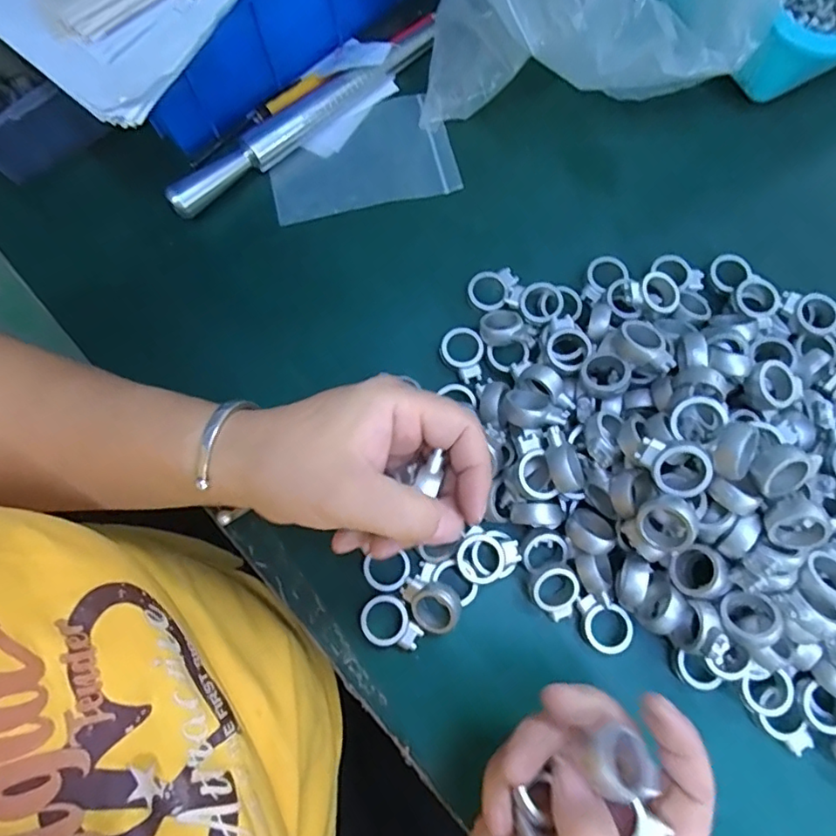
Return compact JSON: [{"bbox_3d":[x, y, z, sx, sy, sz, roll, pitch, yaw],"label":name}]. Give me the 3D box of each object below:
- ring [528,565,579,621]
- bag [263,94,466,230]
[{"bbox_3d":[0.075,0.094,0.304,0.028,0.020,0.025,42,81,10],"label":"ring"},{"bbox_3d":[-0.038,-0.174,0.375,0.121,0.005,0.075,-12,77,-1],"label":"bag"}]

